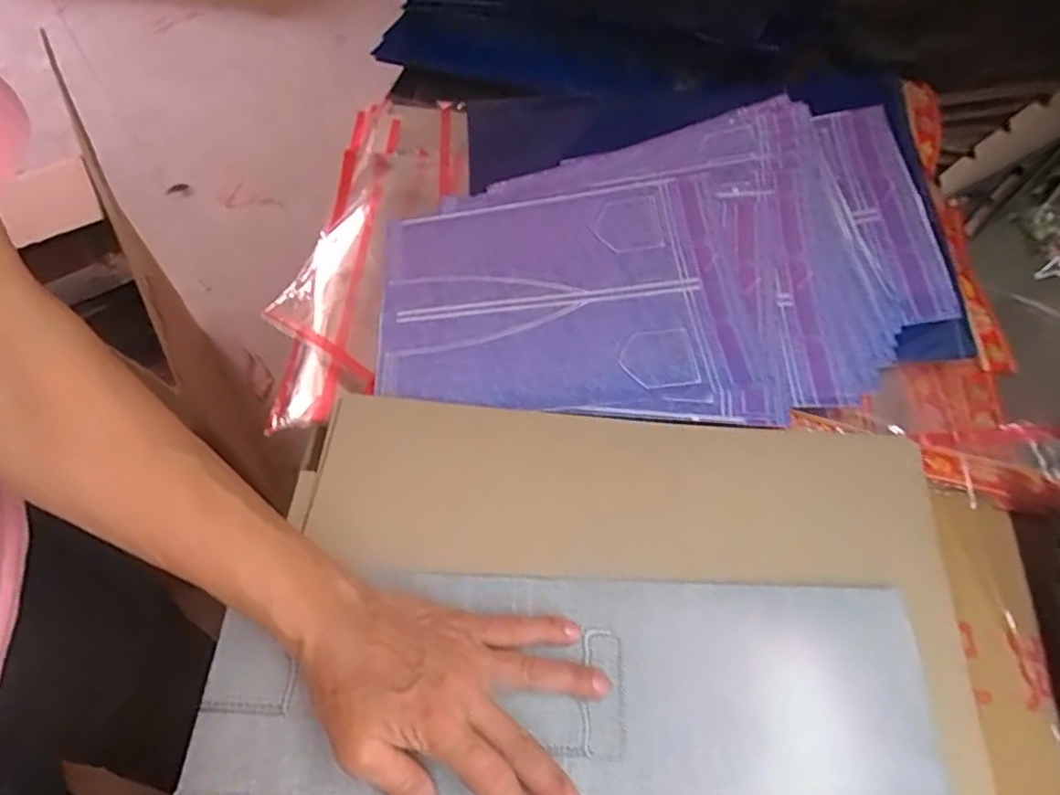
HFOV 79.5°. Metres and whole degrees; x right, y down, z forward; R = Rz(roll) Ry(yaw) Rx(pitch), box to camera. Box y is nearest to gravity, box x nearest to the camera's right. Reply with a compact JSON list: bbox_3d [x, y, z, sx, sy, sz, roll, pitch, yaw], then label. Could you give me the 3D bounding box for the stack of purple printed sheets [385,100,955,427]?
[{"bbox_3d":[0.095,-0.106,0.510,0.428,0.033,0.282,-6,60,3],"label":"stack of purple printed sheets"}]

